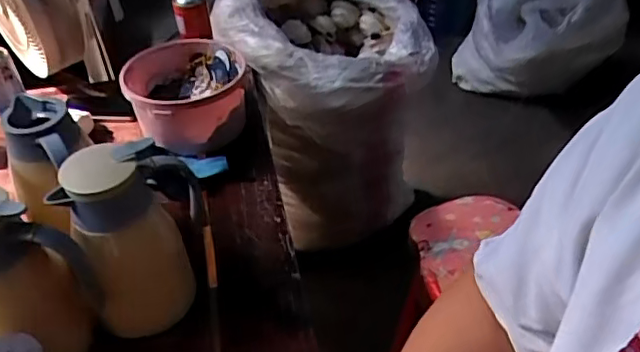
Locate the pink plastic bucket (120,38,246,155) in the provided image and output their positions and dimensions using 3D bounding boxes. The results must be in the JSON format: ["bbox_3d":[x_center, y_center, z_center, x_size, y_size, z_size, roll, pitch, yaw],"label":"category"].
[{"bbox_3d":[-0.260,-0.160,1.125,0.223,0.133,0.243,-2,41,2],"label":"pink plastic bucket"}]

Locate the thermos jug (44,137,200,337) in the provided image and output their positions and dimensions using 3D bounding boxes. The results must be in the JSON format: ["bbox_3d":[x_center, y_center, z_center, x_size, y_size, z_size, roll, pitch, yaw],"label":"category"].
[{"bbox_3d":[-0.226,0.084,0.745,0.166,0.256,0.113,-15,43,-13],"label":"thermos jug"}]

